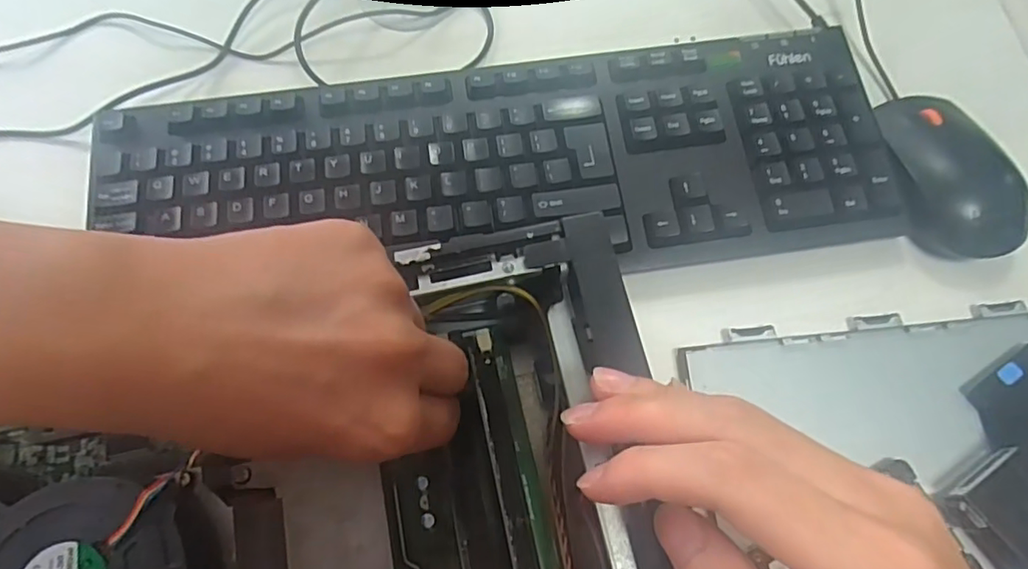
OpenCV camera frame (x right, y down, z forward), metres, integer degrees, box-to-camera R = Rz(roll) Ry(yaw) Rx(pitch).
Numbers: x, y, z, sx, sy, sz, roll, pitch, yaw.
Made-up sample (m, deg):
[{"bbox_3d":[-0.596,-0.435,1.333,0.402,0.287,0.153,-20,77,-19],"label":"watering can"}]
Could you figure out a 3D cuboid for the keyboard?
[{"bbox_3d":[-0.008,-0.074,0.327,0.426,0.032,0.131,-2,70,-2],"label":"keyboard"}]

